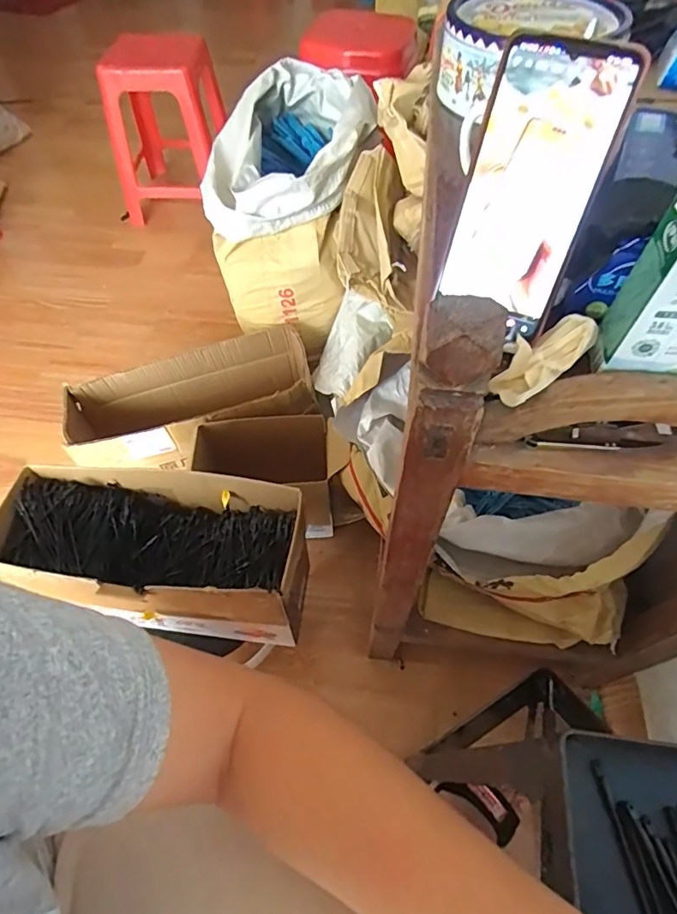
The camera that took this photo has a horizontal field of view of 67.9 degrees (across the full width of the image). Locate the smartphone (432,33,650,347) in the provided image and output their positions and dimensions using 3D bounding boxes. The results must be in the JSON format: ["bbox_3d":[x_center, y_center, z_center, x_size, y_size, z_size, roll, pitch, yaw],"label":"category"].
[{"bbox_3d":[0.118,-0.162,0.313,0.078,0.156,0.006,22,26,13],"label":"smartphone"}]

